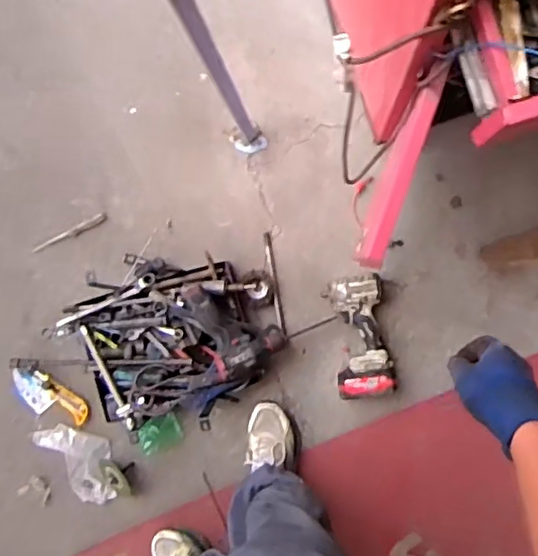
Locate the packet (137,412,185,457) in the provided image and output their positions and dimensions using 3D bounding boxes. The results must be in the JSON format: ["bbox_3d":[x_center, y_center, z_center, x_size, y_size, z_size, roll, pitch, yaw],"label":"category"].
[{"bbox_3d":[-0.223,0.320,1.271,0.091,0.028,0.061,-25,88,-1],"label":"packet"}]

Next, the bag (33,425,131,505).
[{"bbox_3d":[-0.373,0.374,1.270,0.103,0.021,0.201,-38,89,-1],"label":"bag"}]

